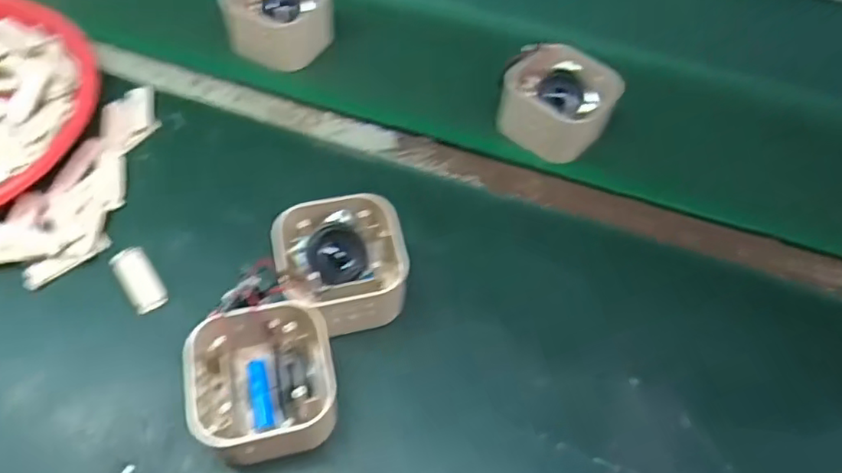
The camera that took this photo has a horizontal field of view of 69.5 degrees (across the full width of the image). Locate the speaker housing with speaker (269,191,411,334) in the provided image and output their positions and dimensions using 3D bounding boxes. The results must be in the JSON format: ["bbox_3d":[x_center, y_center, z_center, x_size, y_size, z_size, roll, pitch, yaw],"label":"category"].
[{"bbox_3d":[-0.059,0.027,0.460,0.091,0.062,0.094,-13,57,-13],"label":"speaker housing with speaker"}]

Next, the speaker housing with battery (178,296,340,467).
[{"bbox_3d":[-0.102,0.100,0.411,0.098,0.062,0.092,-7,59,-11],"label":"speaker housing with battery"}]

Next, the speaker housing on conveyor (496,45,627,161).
[{"bbox_3d":[0.128,-0.129,0.577,0.103,0.053,0.092,25,57,12],"label":"speaker housing on conveyor"}]

